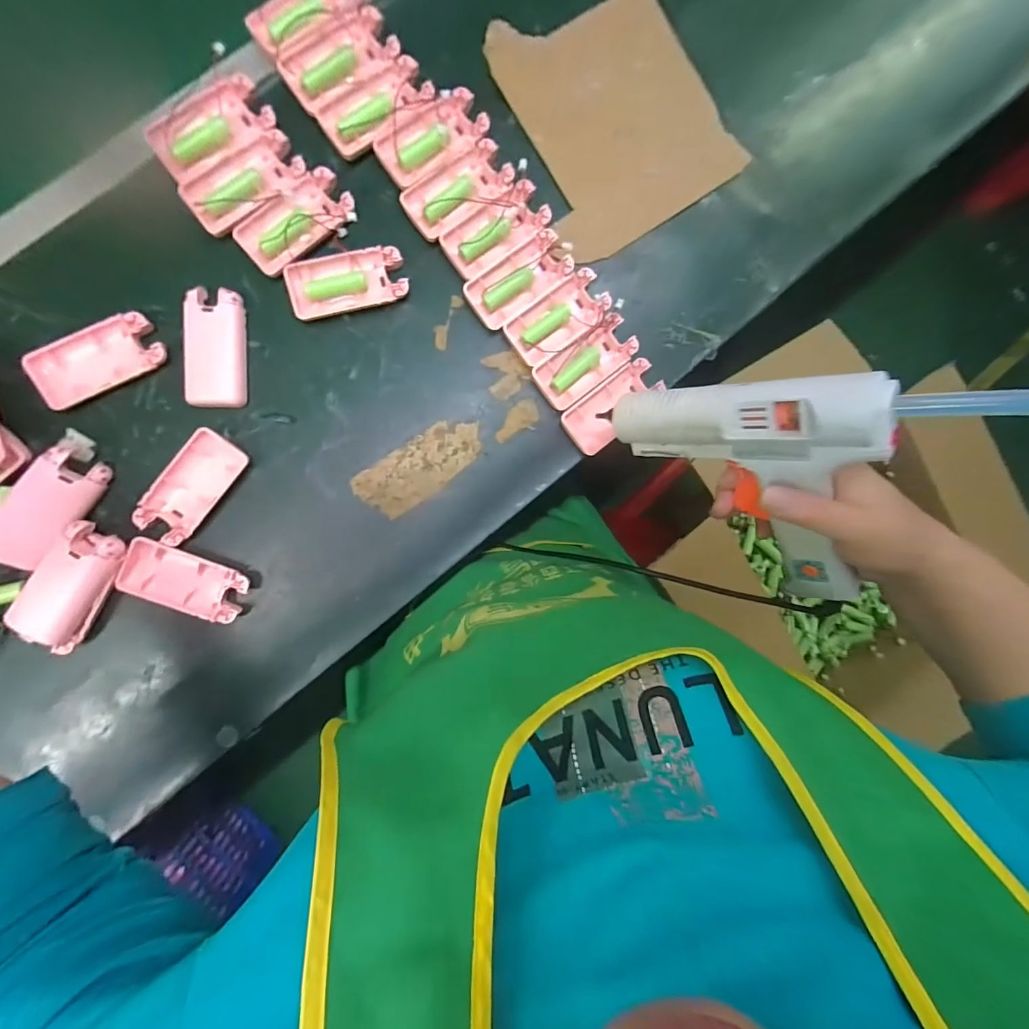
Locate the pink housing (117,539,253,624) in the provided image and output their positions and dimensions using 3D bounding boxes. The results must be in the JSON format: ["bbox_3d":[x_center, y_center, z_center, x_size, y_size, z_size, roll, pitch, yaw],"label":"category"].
[{"bbox_3d":[-0.273,0.056,0.370,0.094,0.018,0.044,22,90,-7],"label":"pink housing"}]

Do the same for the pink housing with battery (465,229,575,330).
[{"bbox_3d":[0.004,-0.204,0.385,0.092,0.014,0.045,-39,96,-3],"label":"pink housing with battery"}]

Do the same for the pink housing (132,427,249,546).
[{"bbox_3d":[-0.266,-0.023,0.365,0.047,0.014,0.093,36,89,-6],"label":"pink housing"}]

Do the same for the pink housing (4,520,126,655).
[{"bbox_3d":[-0.350,0.056,0.347,0.047,0.017,0.100,32,89,-6],"label":"pink housing"}]

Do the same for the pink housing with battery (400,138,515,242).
[{"bbox_3d":[-0.047,-0.277,0.380,0.094,0.013,0.048,-33,96,-4],"label":"pink housing with battery"}]

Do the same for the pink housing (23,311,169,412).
[{"bbox_3d":[-0.333,-0.124,0.356,0.097,0.016,0.047,-29,95,-4],"label":"pink housing"}]

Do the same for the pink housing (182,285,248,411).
[{"bbox_3d":[-0.245,-0.135,0.363,0.043,0.014,0.093,2,93,-6],"label":"pink housing"}]

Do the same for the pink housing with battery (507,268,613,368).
[{"bbox_3d":[0.041,-0.173,0.393,0.093,0.013,0.046,-38,96,-3],"label":"pink housing with battery"}]

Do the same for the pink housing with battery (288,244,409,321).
[{"bbox_3d":[-0.140,-0.196,0.375,0.094,0.015,0.044,-17,94,-5],"label":"pink housing with battery"}]

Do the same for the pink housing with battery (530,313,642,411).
[{"bbox_3d":[0.065,-0.137,0.398,0.094,0.011,0.044,-37,96,-3],"label":"pink housing with battery"}]

